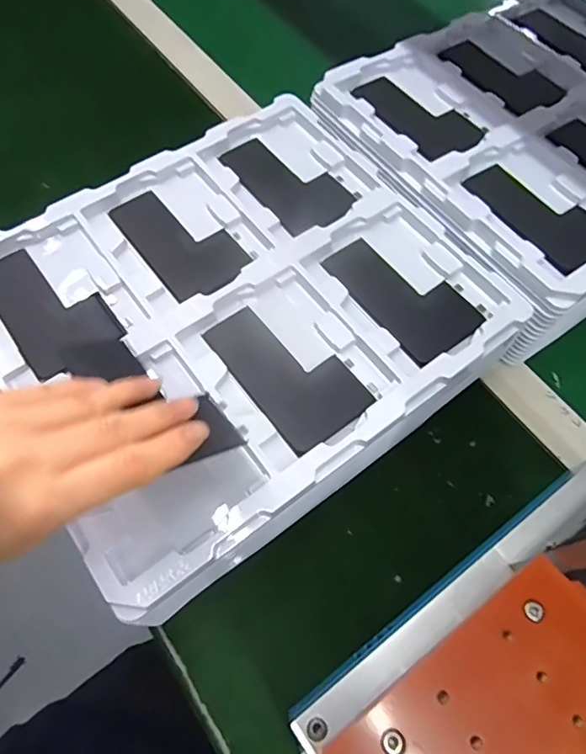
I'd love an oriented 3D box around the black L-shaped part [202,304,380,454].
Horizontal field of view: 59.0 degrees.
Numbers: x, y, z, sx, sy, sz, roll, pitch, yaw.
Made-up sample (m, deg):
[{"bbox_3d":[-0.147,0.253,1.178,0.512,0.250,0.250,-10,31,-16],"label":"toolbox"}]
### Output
[{"bbox_3d":[-0.005,-0.007,0.334,0.059,0.008,0.107,-35,70,-14],"label":"black L-shaped part"}]

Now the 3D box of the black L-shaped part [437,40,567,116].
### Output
[{"bbox_3d":[0.189,-0.272,0.465,0.067,0.007,0.109,-30,68,-15],"label":"black L-shaped part"}]

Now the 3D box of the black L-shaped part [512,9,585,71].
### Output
[{"bbox_3d":[0.268,-0.322,0.493,0.059,0.007,0.107,-27,67,-14],"label":"black L-shaped part"}]

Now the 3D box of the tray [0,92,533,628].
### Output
[{"bbox_3d":[-0.035,-0.044,0.382,0.310,0.076,0.285,-34,69,-17],"label":"tray"}]

